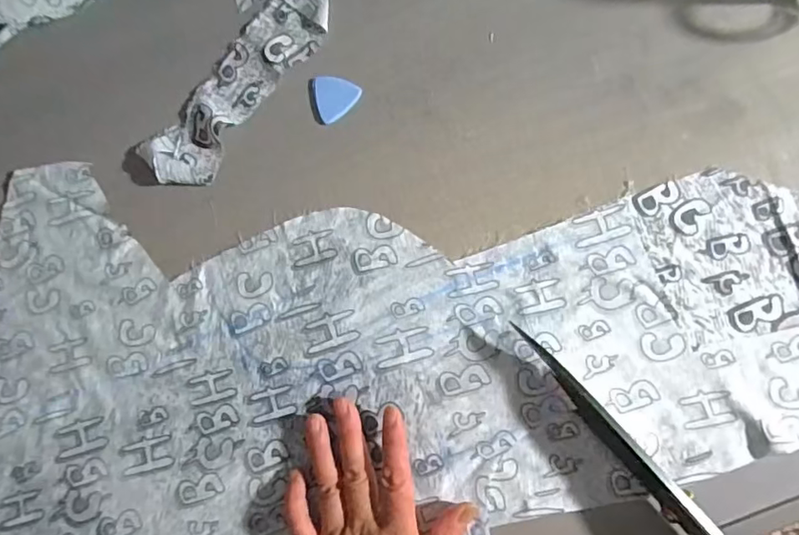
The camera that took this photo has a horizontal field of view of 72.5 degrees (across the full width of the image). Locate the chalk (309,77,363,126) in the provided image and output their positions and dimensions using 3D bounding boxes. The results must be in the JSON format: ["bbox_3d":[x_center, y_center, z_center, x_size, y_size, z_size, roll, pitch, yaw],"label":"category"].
[{"bbox_3d":[-0.050,-0.132,0.426,0.038,0.006,0.036,-6,83,6],"label":"chalk"}]

